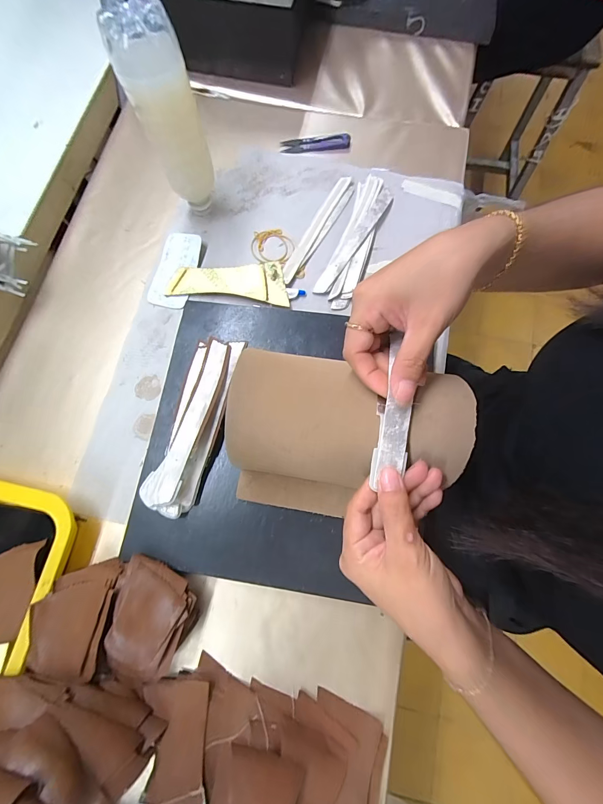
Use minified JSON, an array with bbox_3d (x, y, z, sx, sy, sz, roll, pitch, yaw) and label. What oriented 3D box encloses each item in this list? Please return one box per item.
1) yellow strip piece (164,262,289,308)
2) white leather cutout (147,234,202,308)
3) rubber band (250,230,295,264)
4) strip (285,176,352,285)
[{"bbox_3d":[-0.093,-0.158,0.428,0.153,0.009,0.055,6,80,5],"label":"yellow strip piece"},{"bbox_3d":[-0.166,-0.174,0.436,0.053,0.015,0.103,10,76,2],"label":"white leather cutout"},{"bbox_3d":[-0.039,-0.212,0.447,0.057,0.010,0.053,0,76,0],"label":"rubber band"},{"bbox_3d":[0.022,-0.235,0.449,0.029,0.008,0.180,28,77,7],"label":"strip"}]

